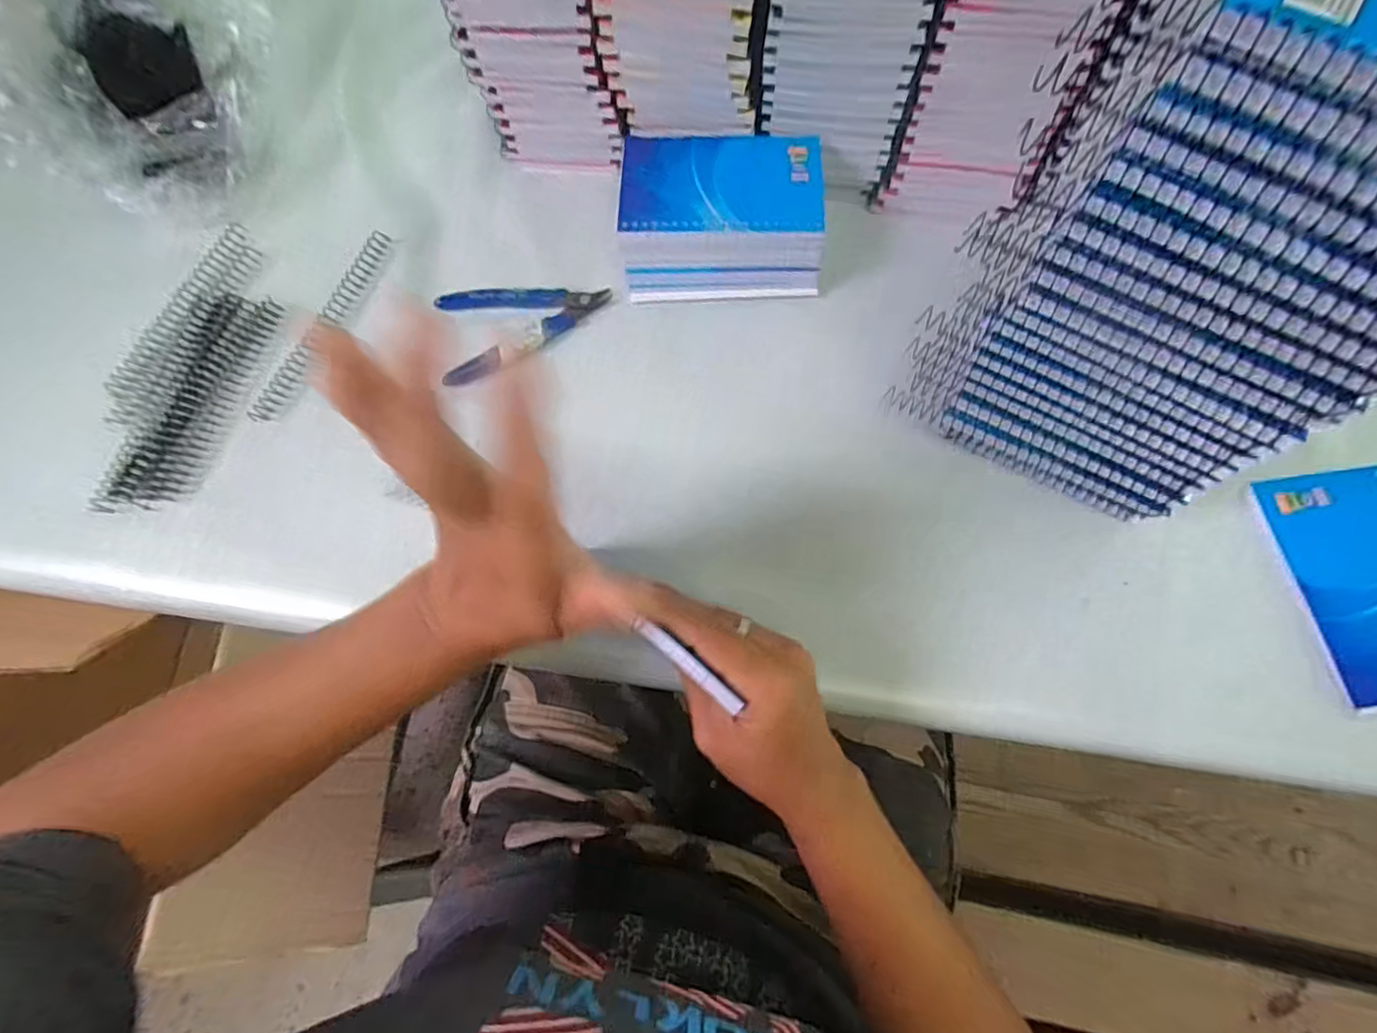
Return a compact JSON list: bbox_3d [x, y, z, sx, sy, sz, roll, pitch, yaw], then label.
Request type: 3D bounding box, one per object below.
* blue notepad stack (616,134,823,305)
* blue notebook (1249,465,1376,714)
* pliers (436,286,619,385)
[{"bbox_3d":[0.022,-0.203,0.400,0.128,0.050,0.086,-1,72,2],"label":"blue notepad stack"},{"bbox_3d":[0.381,0.036,0.330,0.077,0.010,0.129,-7,72,0],"label":"blue notebook"},{"bbox_3d":[-0.111,-0.138,0.407,0.114,0.010,0.070,-21,73,-5],"label":"pliers"}]

